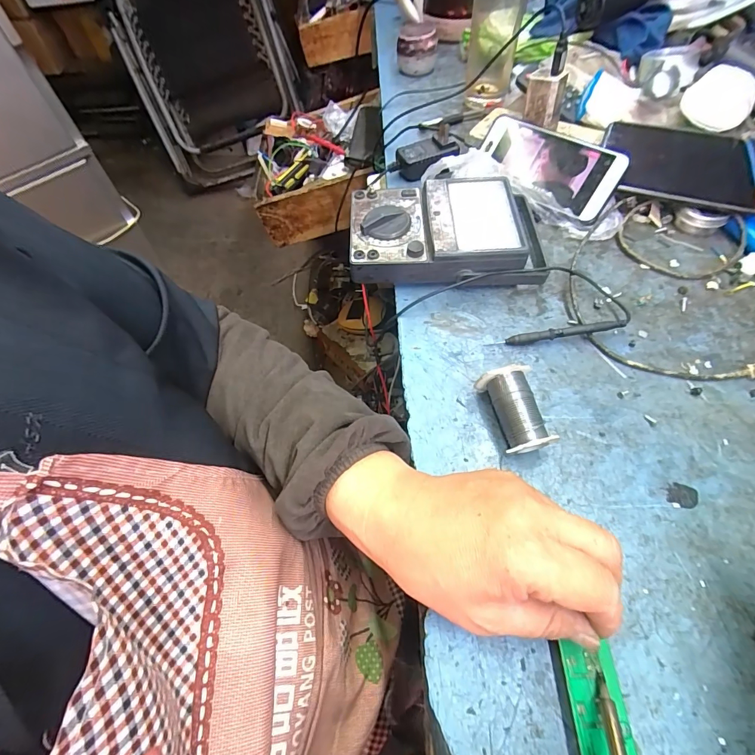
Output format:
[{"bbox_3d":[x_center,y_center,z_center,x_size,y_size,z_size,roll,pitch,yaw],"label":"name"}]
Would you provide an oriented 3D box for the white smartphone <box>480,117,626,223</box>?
[{"bbox_3d":[0.182,-0.231,0.430,0.150,0.009,0.070,35,99,19],"label":"white smartphone"}]

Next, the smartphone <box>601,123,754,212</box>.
[{"bbox_3d":[0.305,-0.219,0.404,0.141,0.013,0.079,18,83,13],"label":"smartphone"}]

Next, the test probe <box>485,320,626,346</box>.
[{"bbox_3d":[0.158,-0.039,0.352,0.116,0.018,0.008,-6,59,-1],"label":"test probe"}]

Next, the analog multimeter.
[{"bbox_3d":[0.071,-0.147,0.402,0.194,0.047,0.122,-1,59,2],"label":"analog multimeter"}]

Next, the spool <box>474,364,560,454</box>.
[{"bbox_3d":[0.105,0.026,0.303,0.037,0.039,0.061,-13,59,-5],"label":"spool"}]

